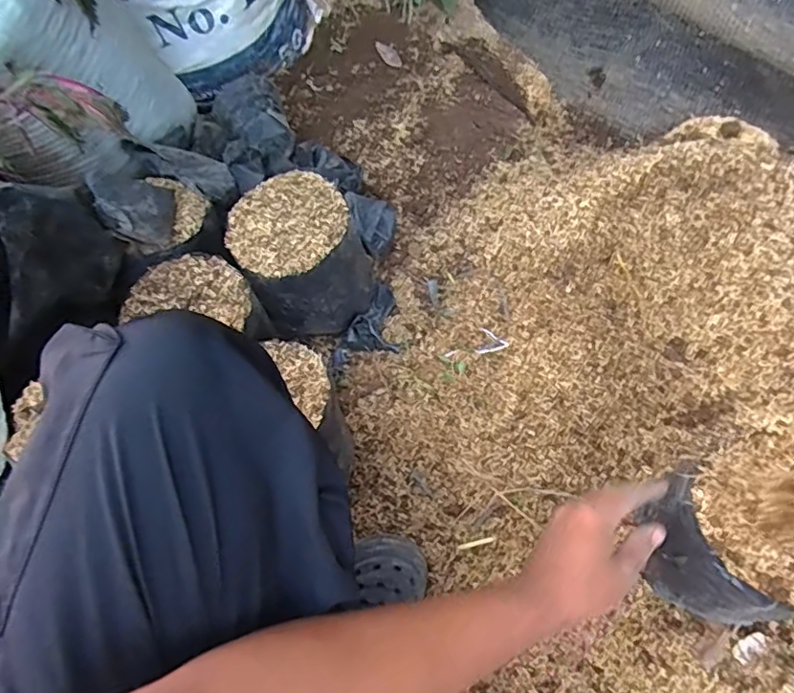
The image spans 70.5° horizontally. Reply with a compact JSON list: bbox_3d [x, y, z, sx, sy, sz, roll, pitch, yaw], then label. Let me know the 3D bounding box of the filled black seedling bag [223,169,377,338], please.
[{"bbox_3d":[-0.121,-0.120,0.736,0.156,0.132,0.173,-32,61,-9],"label":"filled black seedling bag"}]

